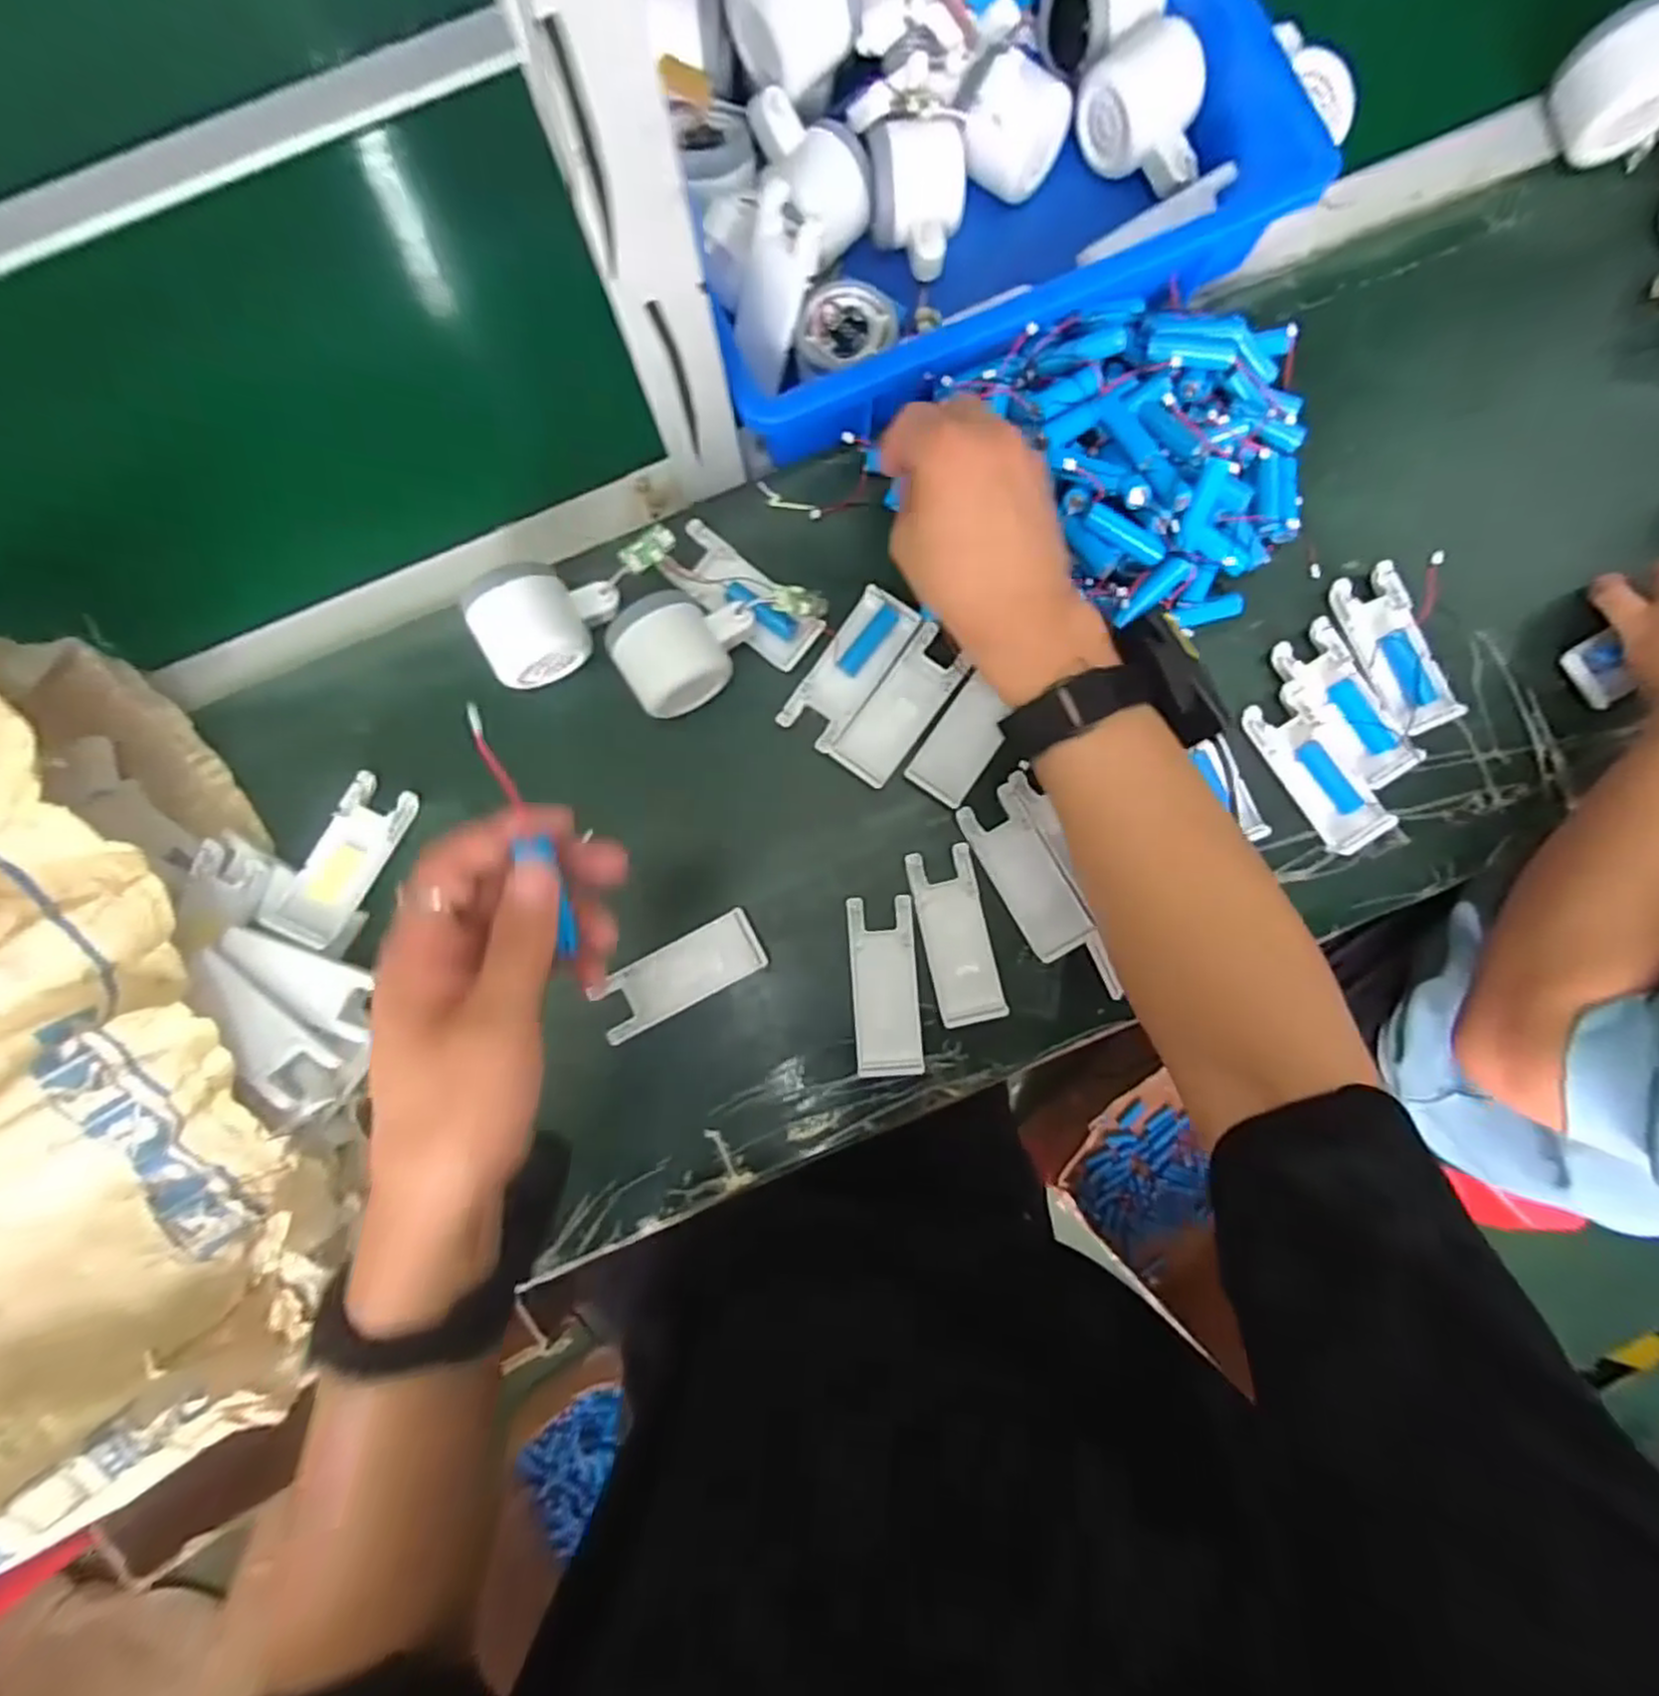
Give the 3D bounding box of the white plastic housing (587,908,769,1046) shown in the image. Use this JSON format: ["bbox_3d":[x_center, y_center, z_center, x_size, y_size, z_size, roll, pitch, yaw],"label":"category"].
[{"bbox_3d":[-0.090,0.078,0.441,0.102,0.017,0.040,-29,87,-2],"label":"white plastic housing"}]

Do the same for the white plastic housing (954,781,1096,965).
[{"bbox_3d":[0.119,0.015,0.435,0.038,0.014,0.102,-29,87,-2],"label":"white plastic housing"}]

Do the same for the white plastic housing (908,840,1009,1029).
[{"bbox_3d":[0.076,0.052,0.432,0.040,0.007,0.102,-12,86,-1],"label":"white plastic housing"}]

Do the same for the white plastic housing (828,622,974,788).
[{"bbox_3d":[0.046,-0.087,0.452,0.041,0.005,0.100,36,87,2],"label":"white plastic housing"}]

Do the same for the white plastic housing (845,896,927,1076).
[{"bbox_3d":[0.033,0.083,0.432,0.039,0.010,0.104,-3,86,0],"label":"white plastic housing"}]

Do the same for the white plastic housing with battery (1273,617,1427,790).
[{"bbox_3d":[0.315,-0.088,0.437,0.041,0.017,0.103,-32,87,-2],"label":"white plastic housing with battery"}]

